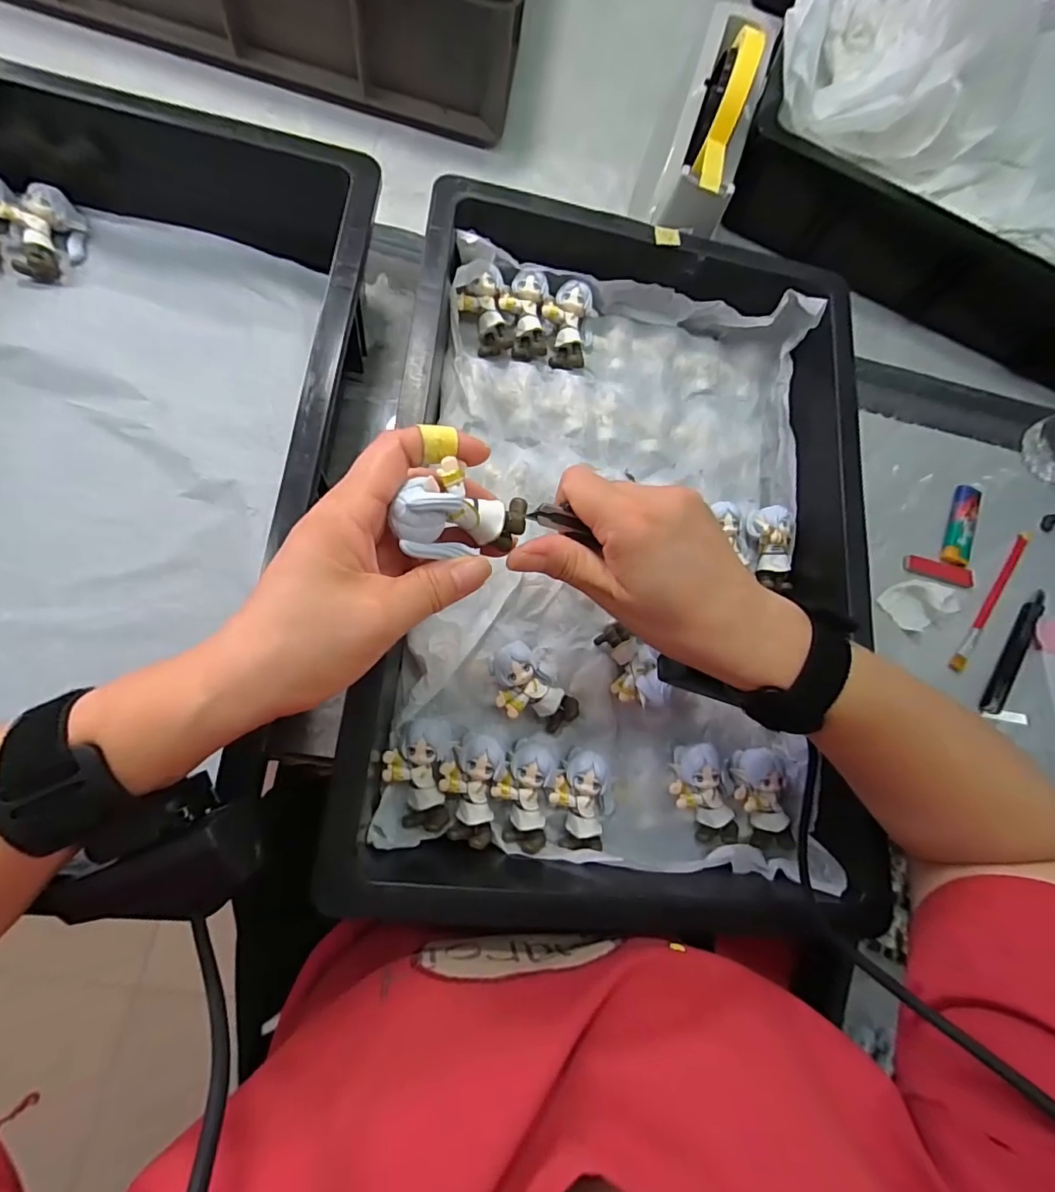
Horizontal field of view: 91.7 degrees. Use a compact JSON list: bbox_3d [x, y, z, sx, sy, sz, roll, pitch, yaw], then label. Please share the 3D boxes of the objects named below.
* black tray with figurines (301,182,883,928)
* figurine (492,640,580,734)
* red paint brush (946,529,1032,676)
[{"bbox_3d":[0.062,-0.032,0.342,0.315,0.096,0.458,7,77,-10],"label":"black tray with figurines"},{"bbox_3d":[0.001,0.061,0.324,0.036,0.029,0.063,-43,89,-16],"label":"figurine"},{"bbox_3d":[0.401,0.002,0.440,0.012,0.006,0.152,38,74,-1],"label":"red paint brush"}]

